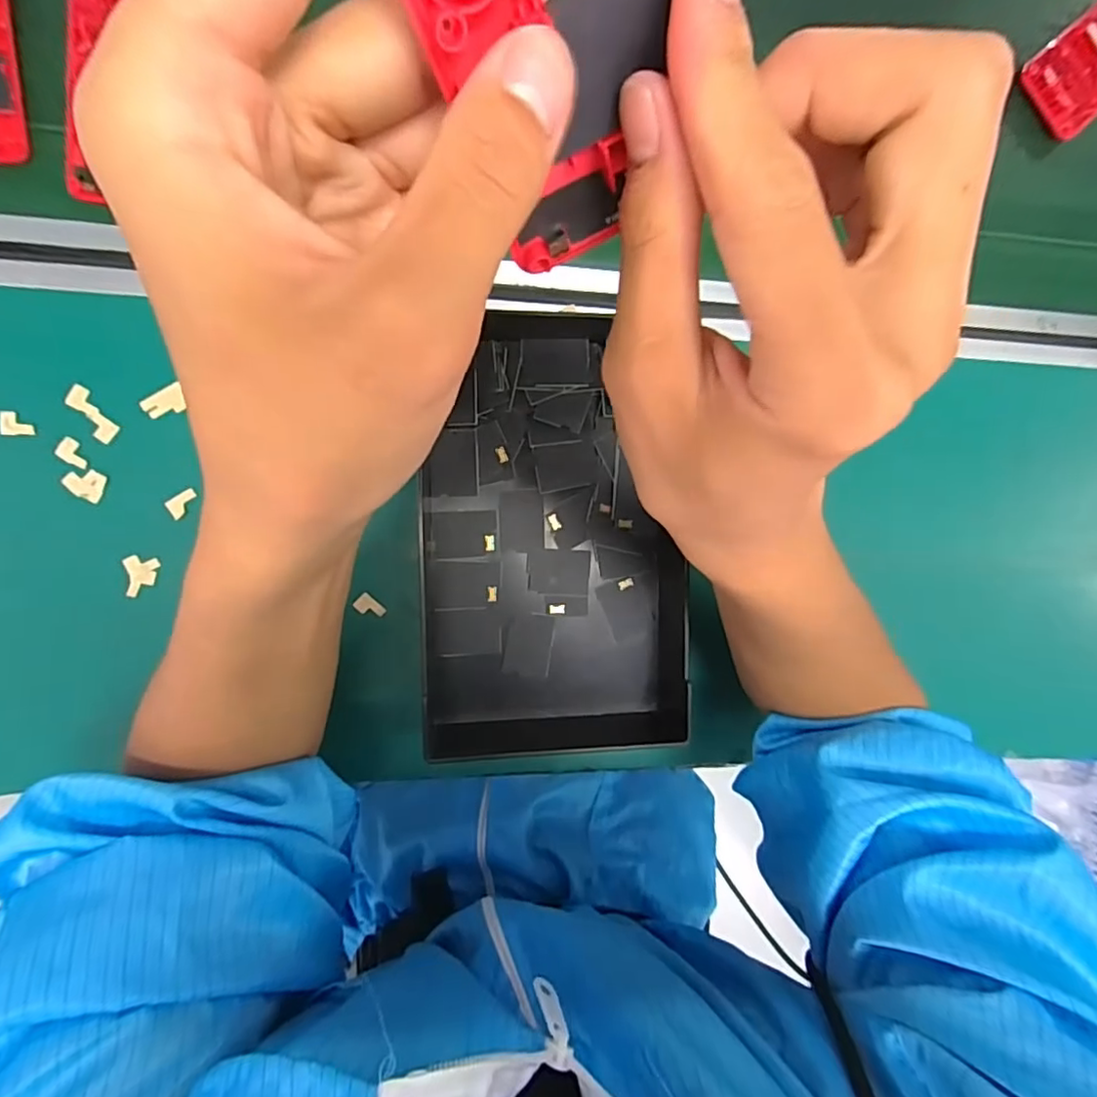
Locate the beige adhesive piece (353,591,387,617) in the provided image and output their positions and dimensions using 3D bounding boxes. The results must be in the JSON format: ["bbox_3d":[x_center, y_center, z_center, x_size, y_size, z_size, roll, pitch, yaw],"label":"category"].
[{"bbox_3d":[-0.115,0.038,0.379,0.020,0.004,0.012,47,70,-16],"label":"beige adhesive piece"}]

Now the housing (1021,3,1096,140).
[{"bbox_3d":[0.398,-0.356,0.428,0.119,0.012,0.060,-42,98,-5],"label":"housing"}]

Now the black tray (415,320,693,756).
[{"bbox_3d":[0.008,0.000,0.382,0.173,0.030,0.278,-1,93,-8],"label":"black tray"}]

